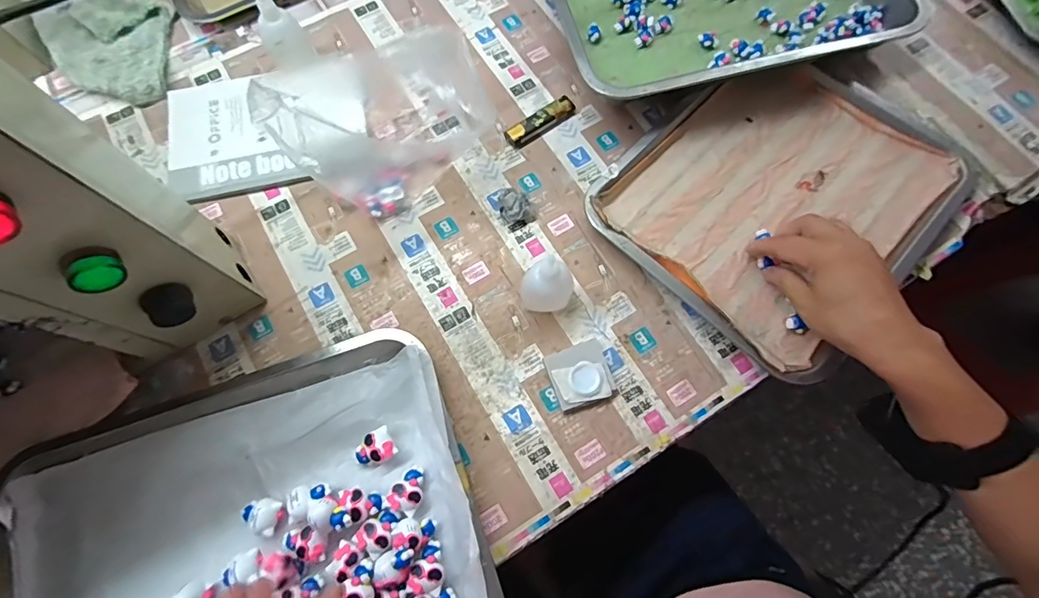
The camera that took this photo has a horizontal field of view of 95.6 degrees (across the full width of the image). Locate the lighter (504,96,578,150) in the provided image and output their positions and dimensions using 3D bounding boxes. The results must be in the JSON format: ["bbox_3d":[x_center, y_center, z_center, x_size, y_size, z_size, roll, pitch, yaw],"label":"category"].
[{"bbox_3d":[0.022,-0.184,0.491,0.081,0.012,0.022,-34,76,-10],"label":"lighter"}]

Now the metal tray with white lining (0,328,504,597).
[{"bbox_3d":[-0.202,0.187,0.356,0.335,0.032,0.260,-19,73,-6],"label":"metal tray with white lining"}]

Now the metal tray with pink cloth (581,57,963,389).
[{"bbox_3d":[0.248,-0.105,0.456,0.303,0.026,0.254,-43,77,-13],"label":"metal tray with pink cloth"}]

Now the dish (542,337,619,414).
[{"bbox_3d":[0.053,0.065,0.405,0.051,0.014,0.050,-19,73,-6],"label":"dish"}]

